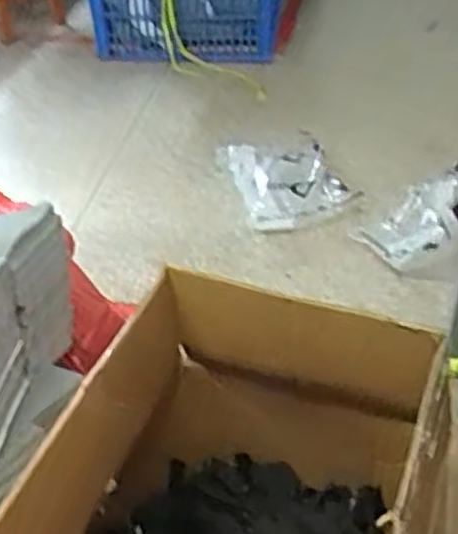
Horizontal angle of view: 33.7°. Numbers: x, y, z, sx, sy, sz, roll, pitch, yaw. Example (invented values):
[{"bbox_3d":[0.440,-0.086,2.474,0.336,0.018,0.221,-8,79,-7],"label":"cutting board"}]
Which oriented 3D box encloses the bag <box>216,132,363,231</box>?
[{"bbox_3d":[0.136,-0.237,1.906,0.263,0.090,0.346,-13,41,-13],"label":"bag"}]

